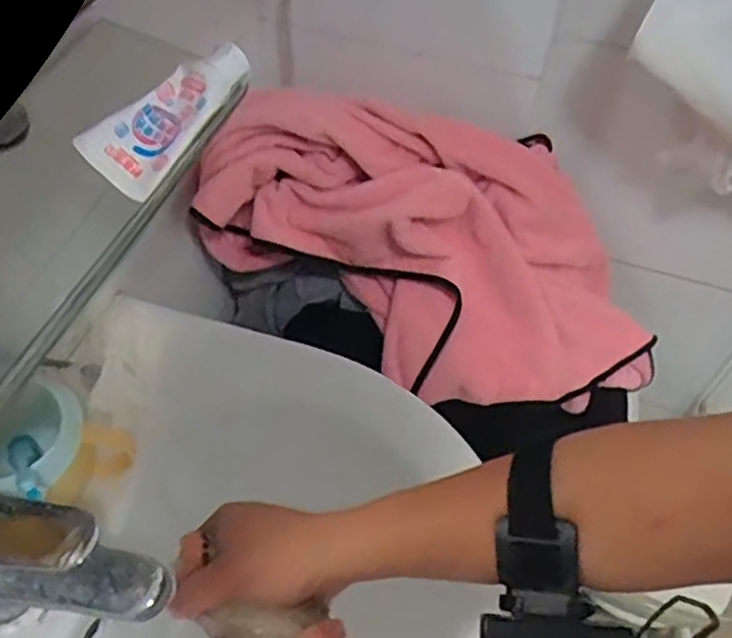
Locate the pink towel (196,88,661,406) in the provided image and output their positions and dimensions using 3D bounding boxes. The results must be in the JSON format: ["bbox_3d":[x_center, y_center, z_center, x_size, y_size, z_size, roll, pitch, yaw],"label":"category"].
[{"bbox_3d":[0.078,-0.056,0.714,0.494,0.191,0.222,28,54,-9],"label":"pink towel"}]

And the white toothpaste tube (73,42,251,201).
[{"bbox_3d":[-0.119,-0.126,0.440,0.046,0.027,0.121,38,71,2],"label":"white toothpaste tube"}]

